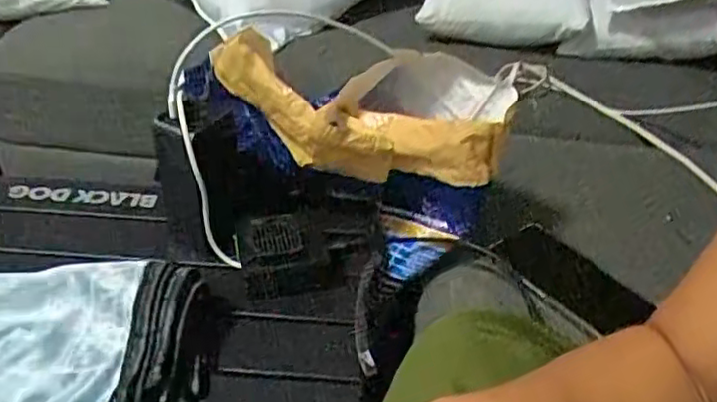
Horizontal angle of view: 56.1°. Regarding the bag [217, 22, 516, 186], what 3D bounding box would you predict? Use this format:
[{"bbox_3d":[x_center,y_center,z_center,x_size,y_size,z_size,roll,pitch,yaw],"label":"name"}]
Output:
[{"bbox_3d":[0.005,-0.081,0.615,0.258,0.110,0.108,-4,37,-9],"label":"bag"}]

